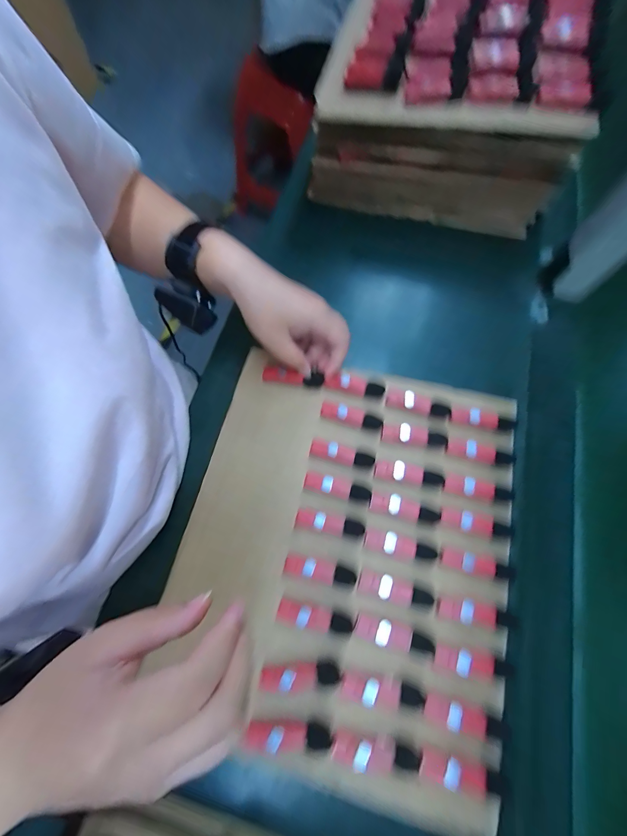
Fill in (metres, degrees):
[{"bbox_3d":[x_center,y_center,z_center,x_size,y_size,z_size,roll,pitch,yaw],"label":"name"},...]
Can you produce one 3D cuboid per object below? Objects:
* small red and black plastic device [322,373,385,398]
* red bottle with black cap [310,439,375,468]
[{"bbox_3d":[0.044,-0.036,0.357,0.064,0.012,0.018,15,71,7],"label":"small red and black plastic device"},{"bbox_3d":[0.028,0.036,0.327,0.063,0.008,0.016,17,71,8],"label":"red bottle with black cap"}]

